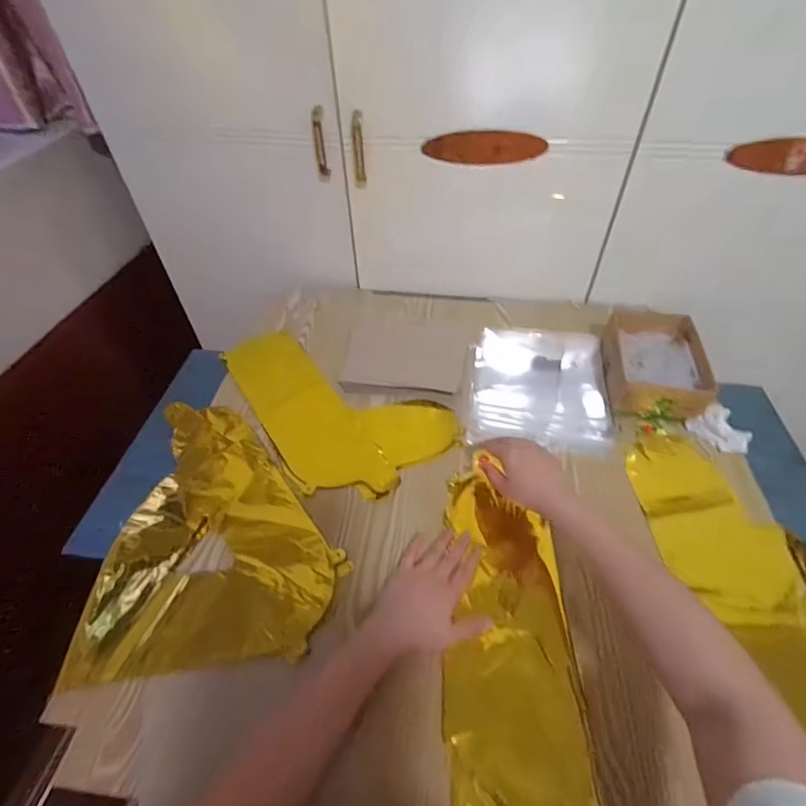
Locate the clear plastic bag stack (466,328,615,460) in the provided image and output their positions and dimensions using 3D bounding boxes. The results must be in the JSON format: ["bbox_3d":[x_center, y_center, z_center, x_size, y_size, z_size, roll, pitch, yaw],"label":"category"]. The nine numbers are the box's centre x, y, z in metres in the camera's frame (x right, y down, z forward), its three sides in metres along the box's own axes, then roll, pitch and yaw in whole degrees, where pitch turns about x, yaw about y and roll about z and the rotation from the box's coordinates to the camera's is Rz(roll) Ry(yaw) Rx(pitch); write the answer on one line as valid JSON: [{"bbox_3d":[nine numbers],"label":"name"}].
[{"bbox_3d":[0.220,-0.042,0.722,0.212,0.016,0.285,8,49,6],"label":"clear plastic bag stack"}]

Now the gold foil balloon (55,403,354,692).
[{"bbox_3d":[-0.224,0.136,0.568,0.274,0.015,0.345,-5,49,-4],"label":"gold foil balloon"}]

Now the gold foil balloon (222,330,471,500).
[{"bbox_3d":[-0.110,-0.013,0.712,0.233,0.012,0.375,-28,54,-23],"label":"gold foil balloon"}]

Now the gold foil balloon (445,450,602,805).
[{"bbox_3d":[0.115,0.255,0.492,0.132,0.029,0.401,2,47,2],"label":"gold foil balloon"}]

